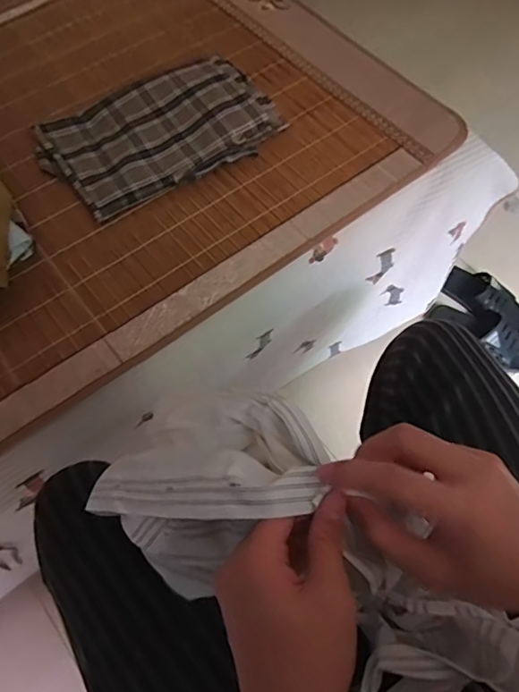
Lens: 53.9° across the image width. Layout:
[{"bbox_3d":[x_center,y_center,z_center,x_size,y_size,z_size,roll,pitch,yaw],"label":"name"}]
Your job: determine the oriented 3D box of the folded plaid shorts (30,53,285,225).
[{"bbox_3d":[-0.154,-0.334,0.780,0.336,0.047,0.203,-29,67,-16],"label":"folded plaid shorts"}]

